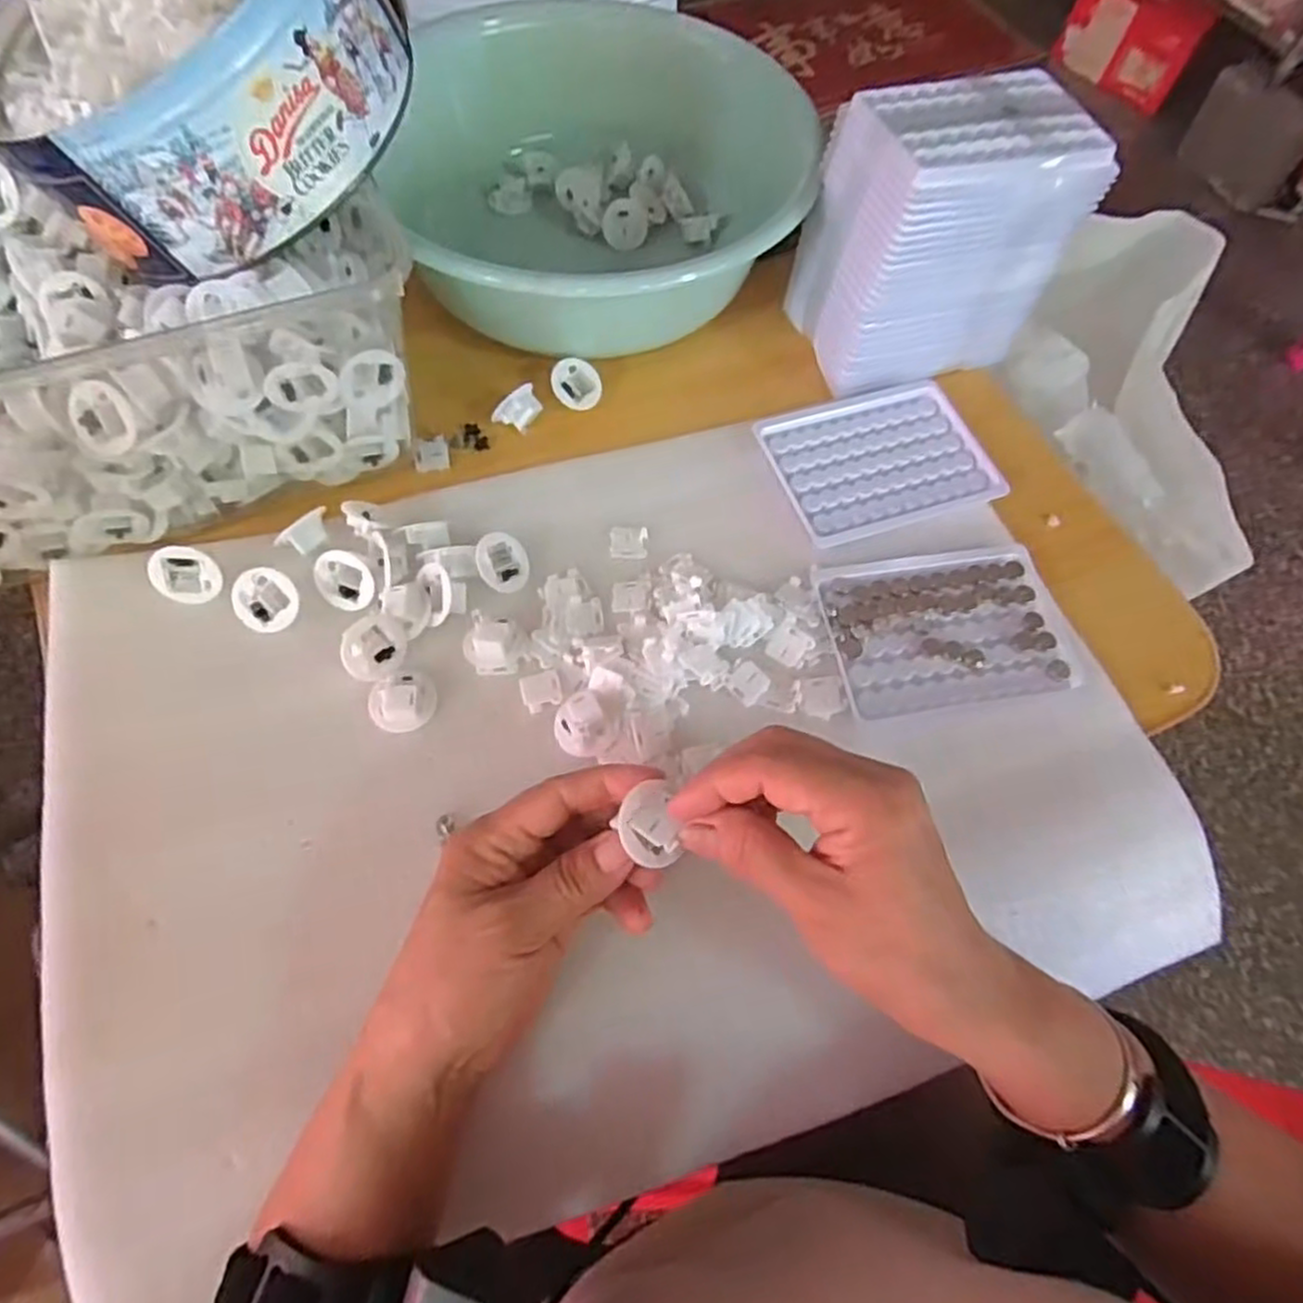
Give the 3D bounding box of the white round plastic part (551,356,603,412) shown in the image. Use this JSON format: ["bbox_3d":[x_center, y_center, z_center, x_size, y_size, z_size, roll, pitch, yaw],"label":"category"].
[{"bbox_3d":[-0.049,-0.171,0.479,0.033,0.016,0.033,0,90,-17],"label":"white round plastic part"}]

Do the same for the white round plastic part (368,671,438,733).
[{"bbox_3d":[-0.124,0.024,0.369,0.032,0.015,0.027,-34,70,-17],"label":"white round plastic part"}]

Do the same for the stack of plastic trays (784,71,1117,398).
[{"bbox_3d":[0.175,-0.257,0.461,0.133,0.133,0.097,-15,66,-10],"label":"stack of plastic trays"}]

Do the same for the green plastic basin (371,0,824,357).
[{"bbox_3d":[-0.034,-0.321,0.524,0.268,0.103,0.268,1,64,-2],"label":"green plastic basin"}]

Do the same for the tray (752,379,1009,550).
[{"bbox_3d":[0.138,-0.120,0.457,0.130,0.006,0.100,-17,66,-11],"label":"tray"}]

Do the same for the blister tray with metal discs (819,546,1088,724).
[{"bbox_3d":[0.158,-0.015,0.403,0.126,0.009,0.092,-8,65,-7],"label":"blister tray with metal discs"}]

